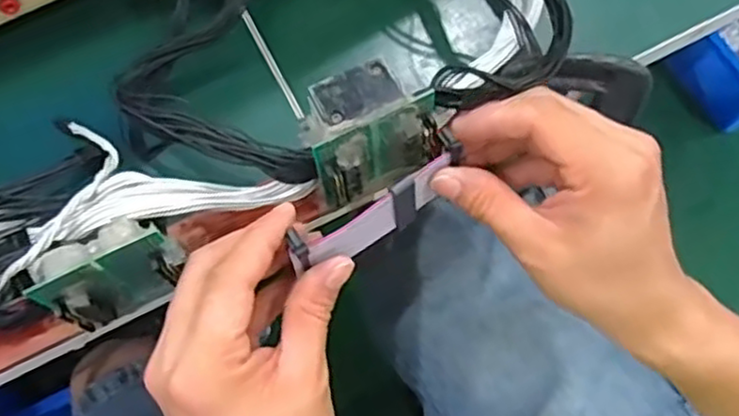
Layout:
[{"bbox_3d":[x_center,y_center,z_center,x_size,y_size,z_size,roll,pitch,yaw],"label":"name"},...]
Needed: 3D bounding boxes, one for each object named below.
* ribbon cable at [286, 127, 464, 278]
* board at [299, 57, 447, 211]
[{"bbox_3d":[0.003,0.002,0.336,0.092,0.038,0.018,-34,73,-15],"label":"ribbon cable"},{"bbox_3d":[0.000,-0.035,0.359,0.062,0.072,0.043,-19,71,-5],"label":"board"}]

